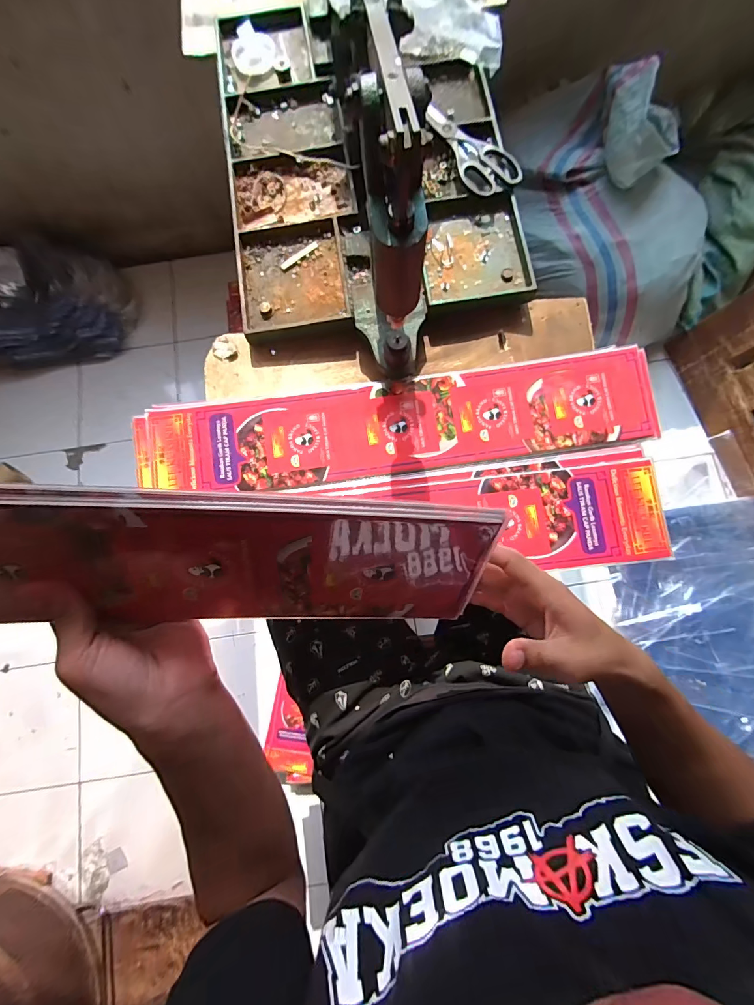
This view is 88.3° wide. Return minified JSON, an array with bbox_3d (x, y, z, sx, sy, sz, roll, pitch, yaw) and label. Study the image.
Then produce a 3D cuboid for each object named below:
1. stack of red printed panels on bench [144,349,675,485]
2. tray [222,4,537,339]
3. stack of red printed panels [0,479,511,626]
[{"bbox_3d":[0.022,-0.089,0.444,0.580,0.015,0.113,-6,80,-1],"label":"stack of red printed panels on bench"},{"bbox_3d":[-0.014,-0.453,0.507,0.358,0.038,0.539,-9,80,-1],"label":"tray"},{"bbox_3d":[-0.197,0.038,0.223,0.557,0.112,0.014,2,37,-11],"label":"stack of red printed panels"}]

